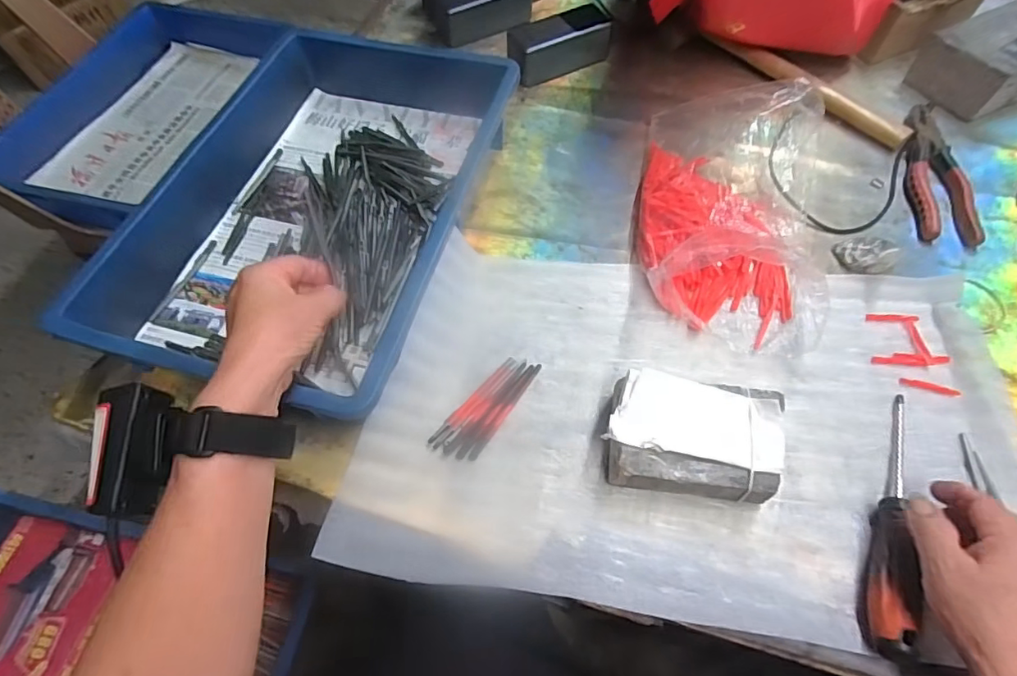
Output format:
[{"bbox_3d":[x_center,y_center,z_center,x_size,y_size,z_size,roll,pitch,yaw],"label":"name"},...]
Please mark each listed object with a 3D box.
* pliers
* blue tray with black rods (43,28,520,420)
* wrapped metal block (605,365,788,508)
[{"bbox_3d":[0.461,-0.185,0.565,0.063,0.019,0.201,8,61,5],"label":"pliers"},{"bbox_3d":[-0.178,-0.149,0.522,0.284,0.067,0.442,13,62,8],"label":"blue tray with black rods"},{"bbox_3d":[0.140,0.076,0.400,0.125,0.054,0.084,8,61,5],"label":"wrapped metal block"}]

